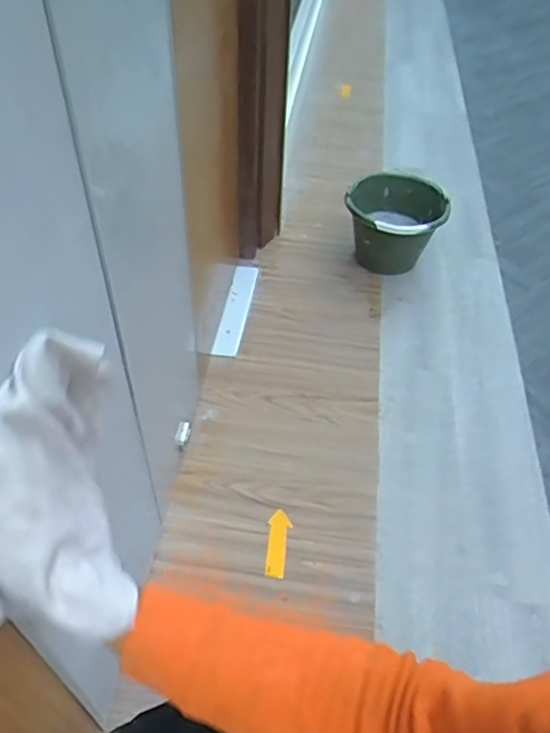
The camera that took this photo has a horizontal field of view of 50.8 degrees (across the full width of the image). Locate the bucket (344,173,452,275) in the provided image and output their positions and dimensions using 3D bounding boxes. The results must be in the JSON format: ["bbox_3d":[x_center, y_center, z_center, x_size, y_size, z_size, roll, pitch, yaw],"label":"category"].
[{"bbox_3d":[0.292,-0.348,1.428,0.232,0.161,0.242,1,48,-1],"label":"bucket"}]

